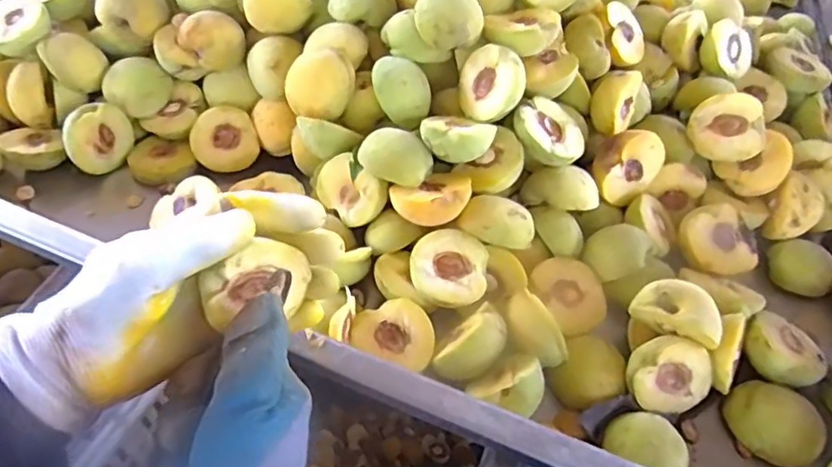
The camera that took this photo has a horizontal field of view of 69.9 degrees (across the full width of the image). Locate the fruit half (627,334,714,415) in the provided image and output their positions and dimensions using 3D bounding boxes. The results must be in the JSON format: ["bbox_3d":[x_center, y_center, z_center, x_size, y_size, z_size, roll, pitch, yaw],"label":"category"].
[{"bbox_3d":[0.176,0.099,0.424,0.058,0.053,0.029,-24,17,-3],"label":"fruit half"}]

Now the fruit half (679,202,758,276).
[{"bbox_3d":[0.251,0.007,0.501,0.061,0.028,0.061,2,78,-10],"label":"fruit half"}]

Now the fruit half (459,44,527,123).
[{"bbox_3d":[0.064,-0.120,0.482,0.027,0.058,0.058,-2,19,-44],"label":"fruit half"}]

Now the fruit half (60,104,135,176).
[{"bbox_3d":[-0.273,-0.083,0.518,0.018,0.058,0.056,18,44,39],"label":"fruit half"}]

